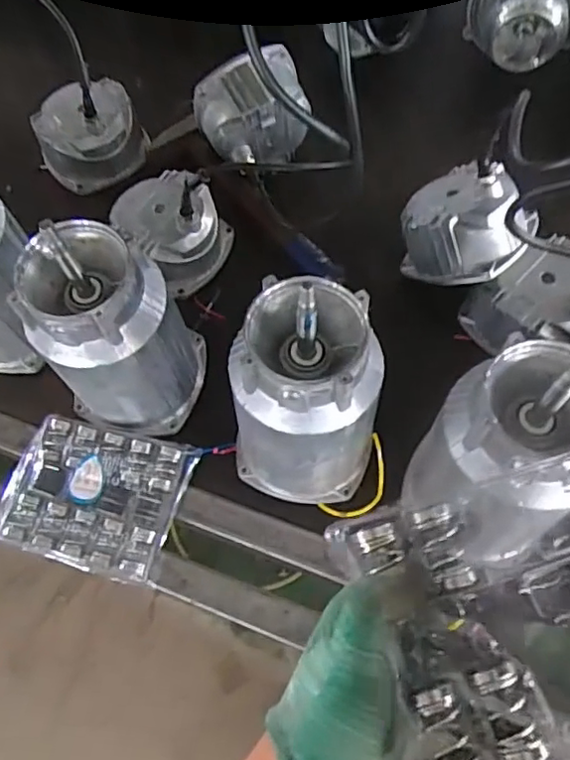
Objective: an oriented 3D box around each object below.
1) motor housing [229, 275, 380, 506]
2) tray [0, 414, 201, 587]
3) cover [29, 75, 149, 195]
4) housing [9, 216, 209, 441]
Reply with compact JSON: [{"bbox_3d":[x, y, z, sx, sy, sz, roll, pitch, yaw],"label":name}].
[{"bbox_3d":[0.017,0.021,0.500,0.114,0.245,0.109,-1,66,3],"label":"motor housing"},{"bbox_3d":[-0.188,0.110,0.580,0.167,0.022,0.130,15,68,10],"label":"tray"},{"bbox_3d":[-0.248,-0.313,0.754,0.126,0.090,0.126,-20,66,-6],"label":"cover"},{"bbox_3d":[-0.155,-0.043,0.534,0.115,0.195,0.112,6,66,6],"label":"housing"}]

